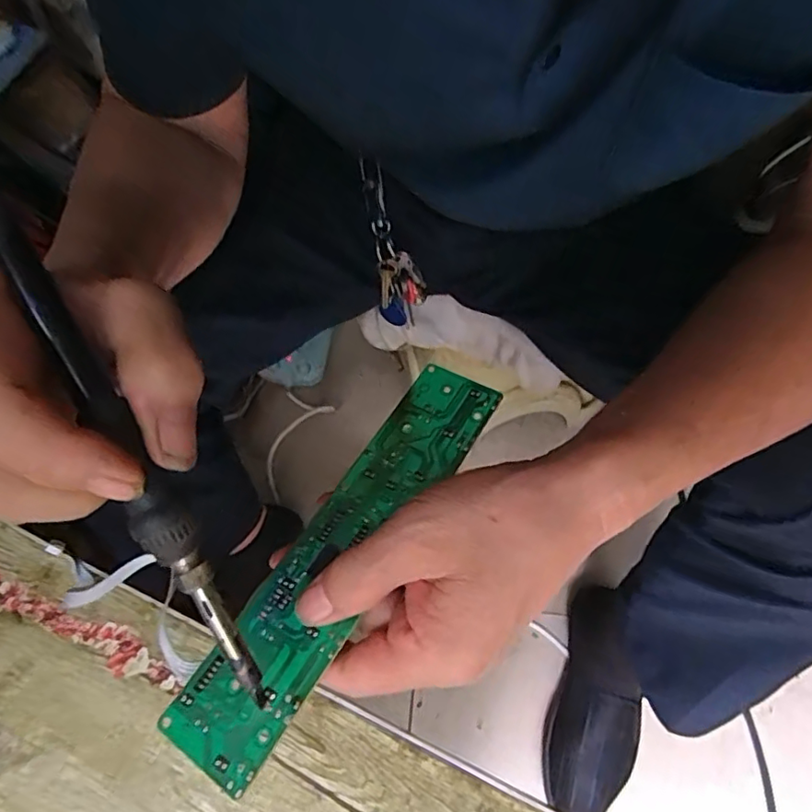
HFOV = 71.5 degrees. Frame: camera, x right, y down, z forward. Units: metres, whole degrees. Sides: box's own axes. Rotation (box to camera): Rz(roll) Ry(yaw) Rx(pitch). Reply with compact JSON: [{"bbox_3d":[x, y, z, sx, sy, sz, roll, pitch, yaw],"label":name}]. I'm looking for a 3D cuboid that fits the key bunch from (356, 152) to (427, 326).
[{"bbox_3d":[-0.014,-0.143,0.526,0.050,0.169,0.024,-26,39,-10],"label":"key bunch"}]

